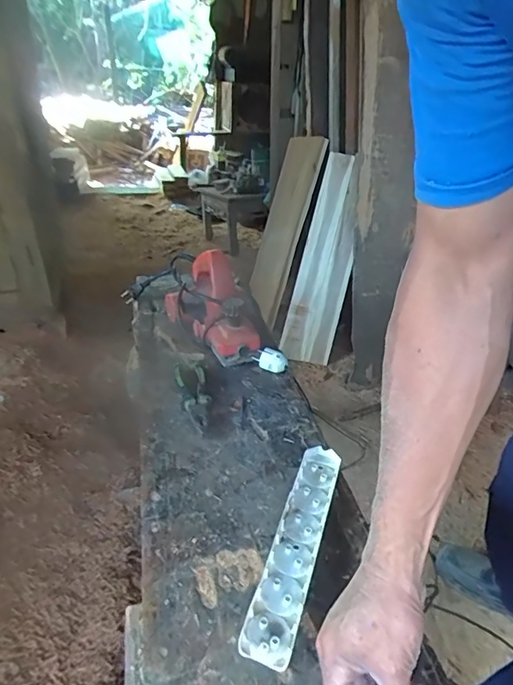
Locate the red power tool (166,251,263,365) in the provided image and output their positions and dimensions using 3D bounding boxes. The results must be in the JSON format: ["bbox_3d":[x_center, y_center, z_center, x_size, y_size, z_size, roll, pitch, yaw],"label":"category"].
[{"bbox_3d":[-0.085,-0.076,0.843,0.105,0.139,0.219,-19,37,-33],"label":"red power tool"}]

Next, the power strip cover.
[{"bbox_3d":[0.047,0.211,0.510,0.047,0.011,0.264,13,33,15],"label":"power strip cover"}]

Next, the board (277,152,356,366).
[{"bbox_3d":[0.239,-0.270,1.576,0.179,0.691,0.039,14,13,4],"label":"board"}]

